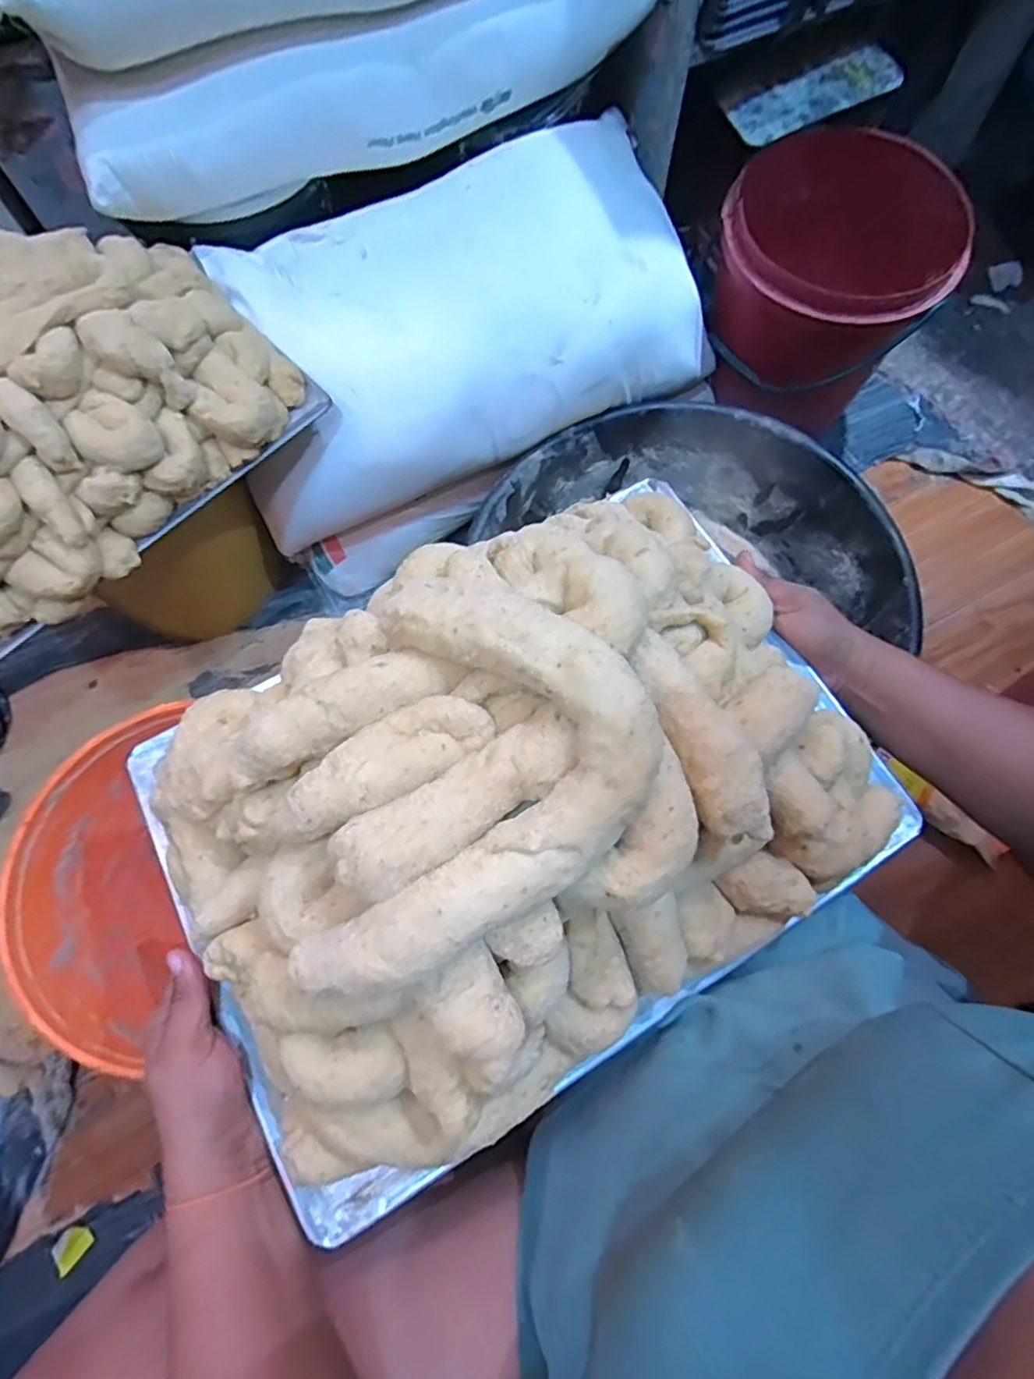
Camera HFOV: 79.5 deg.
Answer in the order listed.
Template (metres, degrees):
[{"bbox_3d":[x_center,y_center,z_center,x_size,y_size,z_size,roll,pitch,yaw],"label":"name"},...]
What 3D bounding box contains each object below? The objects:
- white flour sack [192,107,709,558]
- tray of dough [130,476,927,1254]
[{"bbox_3d":[-0.083,-0.481,0.811,0.638,0.170,0.349,-23,73,-7],"label":"white flour sack"},{"bbox_3d":[0.008,0.050,0.342,0.414,0.158,0.297,-30,74,-9],"label":"tray of dough"}]

